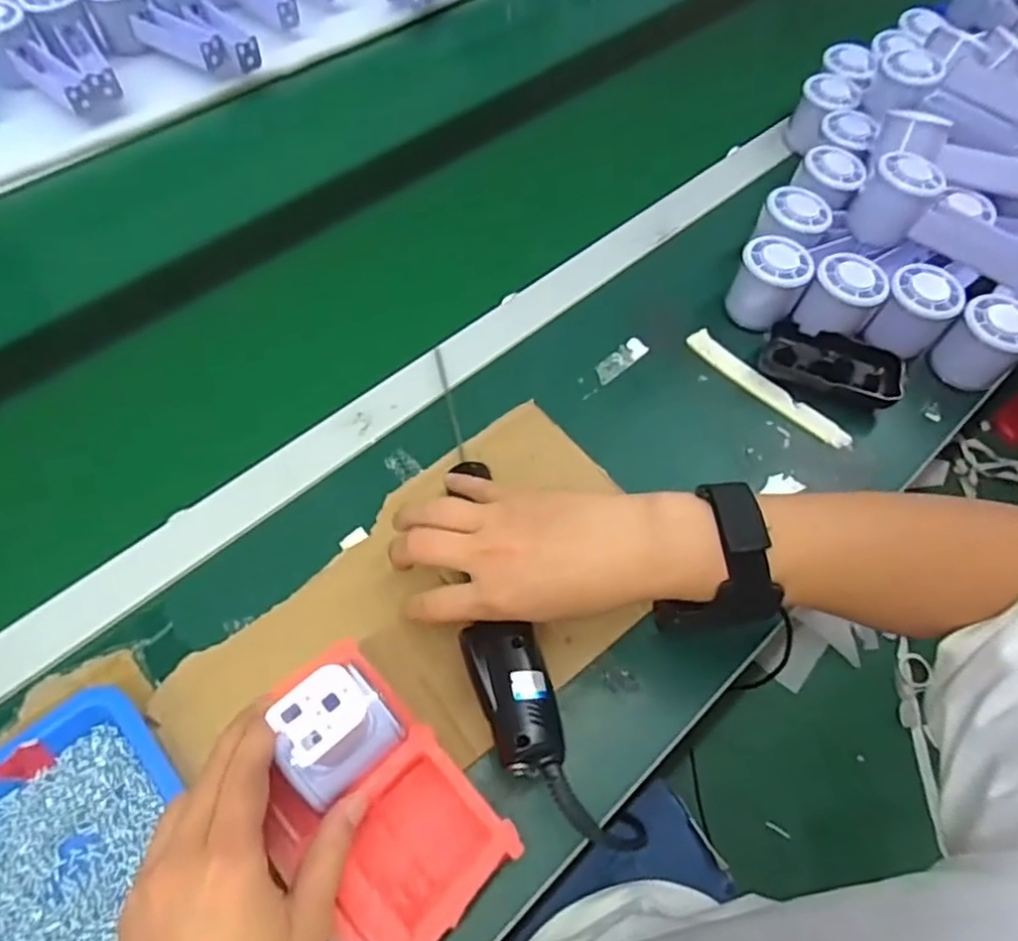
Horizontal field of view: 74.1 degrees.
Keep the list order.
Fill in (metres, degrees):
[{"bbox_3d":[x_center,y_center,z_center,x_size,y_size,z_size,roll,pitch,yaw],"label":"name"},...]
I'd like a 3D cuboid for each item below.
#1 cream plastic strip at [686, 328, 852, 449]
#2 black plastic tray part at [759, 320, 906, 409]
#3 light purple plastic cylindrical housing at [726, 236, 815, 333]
[{"bbox_3d":[0.212,-0.068,0.557,0.021,0.008,0.151,-39,70,-22],"label":"cream plastic strip"},{"bbox_3d":[0.262,-0.084,0.549,0.105,0.030,0.060,28,63,12],"label":"black plastic tray part"},{"bbox_3d":[0.215,-0.152,0.566,0.054,0.059,0.057,1,61,-3],"label":"light purple plastic cylindrical housing"}]

